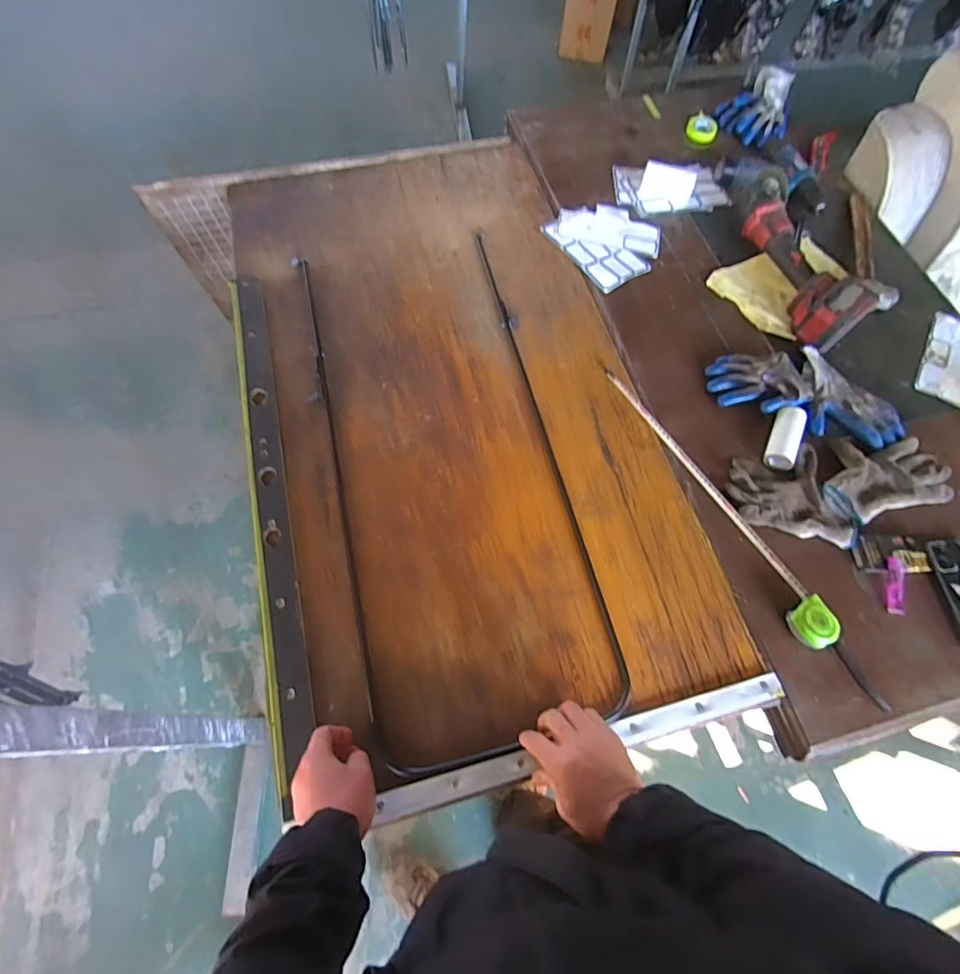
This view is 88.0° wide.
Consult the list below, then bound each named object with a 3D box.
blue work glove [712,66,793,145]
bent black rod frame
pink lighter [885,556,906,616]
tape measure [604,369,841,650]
[{"bbox_3d":[0.651,-0.898,1.162,0.164,0.053,0.225,27,68,10],"label":"blue work glove"},{"bbox_3d":[-0.055,-0.067,0.793,0.365,0.022,0.887,-13,66,-9],"label":"bent black rod frame"},{"bbox_3d":[0.600,0.141,0.719,0.021,0.009,0.085,19,67,6],"label":"pink lighter"},{"bbox_3d":[0.356,0.001,0.769,0.058,0.032,0.516,-24,69,-12],"label":"tape measure"}]

